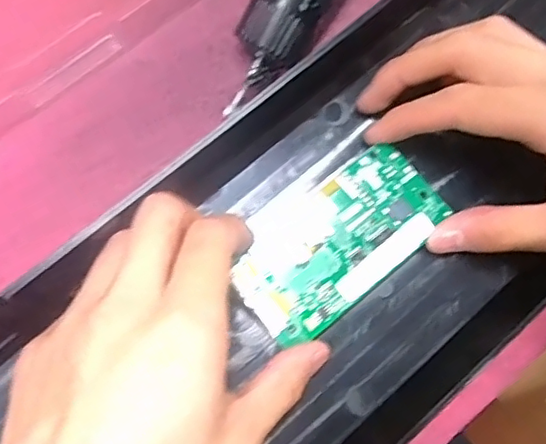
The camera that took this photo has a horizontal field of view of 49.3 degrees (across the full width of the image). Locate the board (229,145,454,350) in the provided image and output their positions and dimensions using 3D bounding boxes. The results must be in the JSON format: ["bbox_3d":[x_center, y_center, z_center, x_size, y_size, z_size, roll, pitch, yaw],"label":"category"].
[{"bbox_3d":[0.029,0.008,0.256,0.094,0.006,0.048,-37,79,-11],"label":"board"}]

